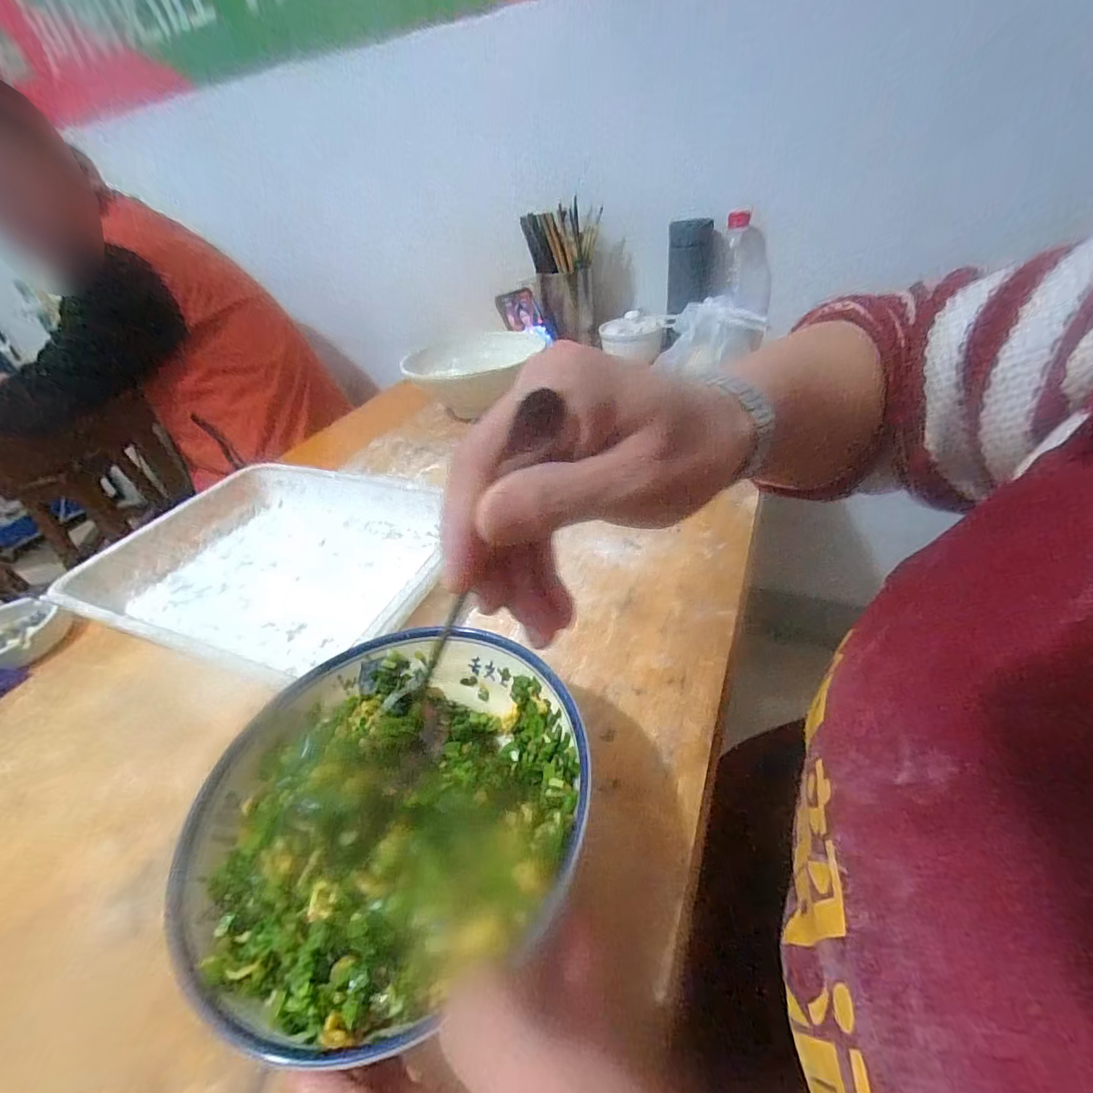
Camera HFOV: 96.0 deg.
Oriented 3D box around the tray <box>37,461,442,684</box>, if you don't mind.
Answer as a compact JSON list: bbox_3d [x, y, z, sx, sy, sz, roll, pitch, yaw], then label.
[{"bbox_3d":[-0.257,0.010,0.462,0.290,0.052,0.229,8,39,18],"label":"tray"}]

